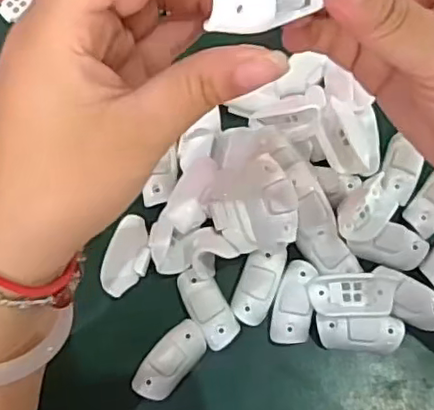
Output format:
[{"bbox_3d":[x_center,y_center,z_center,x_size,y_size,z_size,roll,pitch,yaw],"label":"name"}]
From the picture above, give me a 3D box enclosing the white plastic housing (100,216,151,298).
[{"bbox_3d":[-0.057,0.034,0.406,0.027,0.019,0.052,19,76,7],"label":"white plastic housing"}]

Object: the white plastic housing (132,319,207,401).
[{"bbox_3d":[-0.029,0.097,0.387,0.025,0.027,0.053,40,79,12],"label":"white plastic housing"}]

